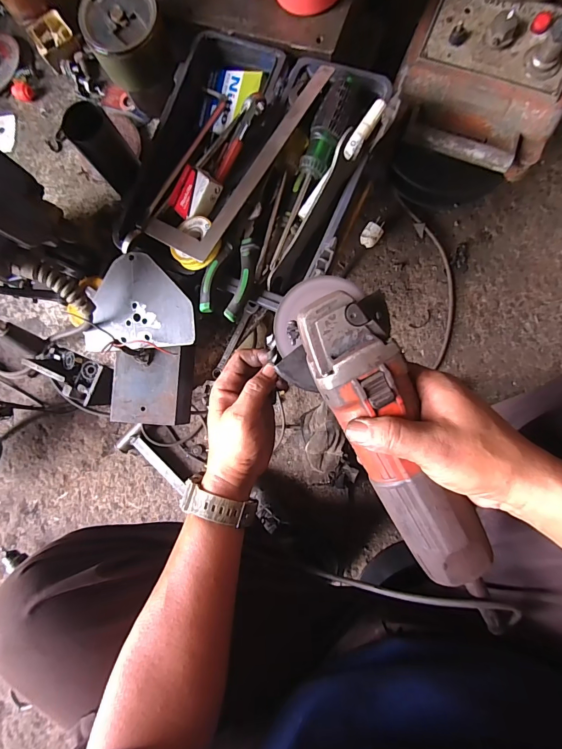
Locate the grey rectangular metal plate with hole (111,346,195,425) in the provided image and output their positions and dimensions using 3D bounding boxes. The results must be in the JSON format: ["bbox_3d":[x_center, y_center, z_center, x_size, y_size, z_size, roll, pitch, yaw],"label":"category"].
[{"bbox_3d":[-0.153,0.014,0.451,0.087,0.054,0.096,4,85,7],"label":"grey rectangular metal plate with hole"}]

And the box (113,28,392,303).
[{"bbox_3d":[-0.036,-0.228,0.410,0.250,0.069,0.270,23,87,8],"label":"box"}]

